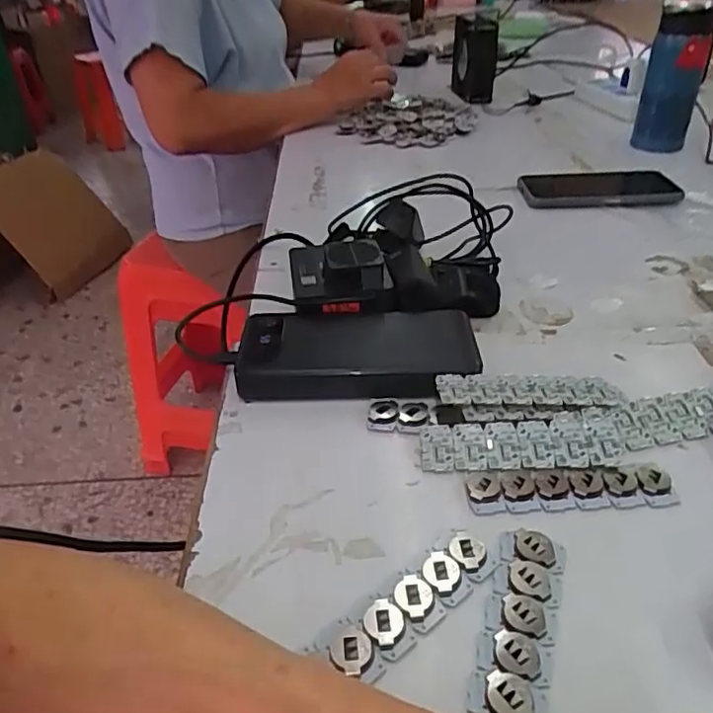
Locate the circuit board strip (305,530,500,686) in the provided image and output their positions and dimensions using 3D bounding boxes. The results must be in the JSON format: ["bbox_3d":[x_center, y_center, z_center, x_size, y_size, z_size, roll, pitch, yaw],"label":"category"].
[{"bbox_3d":[0.025,0.106,0.266,0.090,0.006,0.028,-29,43,-32],"label":"circuit board strip"}]

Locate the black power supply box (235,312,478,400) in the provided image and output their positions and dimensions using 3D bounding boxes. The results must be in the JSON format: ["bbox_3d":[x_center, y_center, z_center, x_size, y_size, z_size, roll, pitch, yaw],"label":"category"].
[{"bbox_3d":[-0.001,-0.001,0.400,0.150,0.028,0.073,-1,36,1],"label":"black power supply box"}]

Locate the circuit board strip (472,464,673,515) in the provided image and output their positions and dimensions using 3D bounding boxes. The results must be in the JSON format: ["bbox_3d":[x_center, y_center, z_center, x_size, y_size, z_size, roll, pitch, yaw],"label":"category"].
[{"bbox_3d":[0.112,0.068,0.316,0.106,0.005,0.026,-4,36,-2],"label":"circuit board strip"}]

